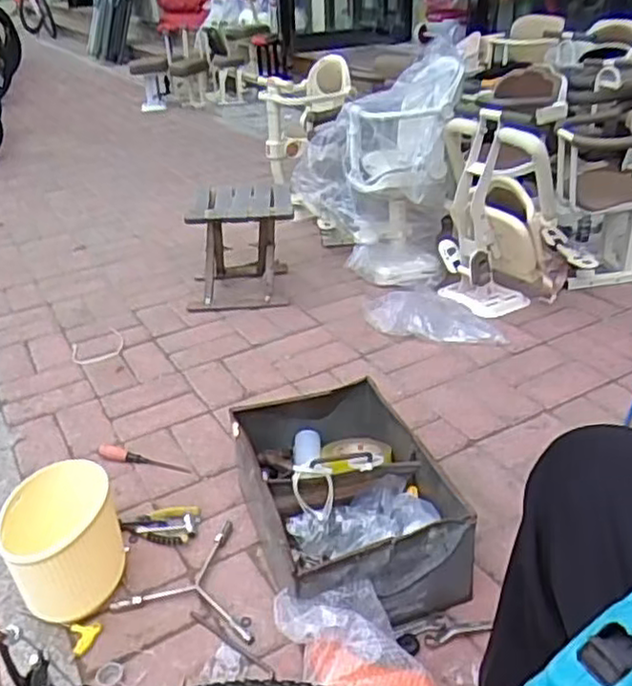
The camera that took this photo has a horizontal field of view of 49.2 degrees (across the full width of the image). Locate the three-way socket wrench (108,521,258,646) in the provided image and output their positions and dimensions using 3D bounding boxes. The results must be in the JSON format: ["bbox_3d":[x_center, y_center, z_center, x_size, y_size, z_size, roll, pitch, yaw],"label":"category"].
[{"bbox_3d":[-0.225,0.408,1.123,0.207,0.017,0.244,-9,39,-11],"label":"three-way socket wrench"}]

